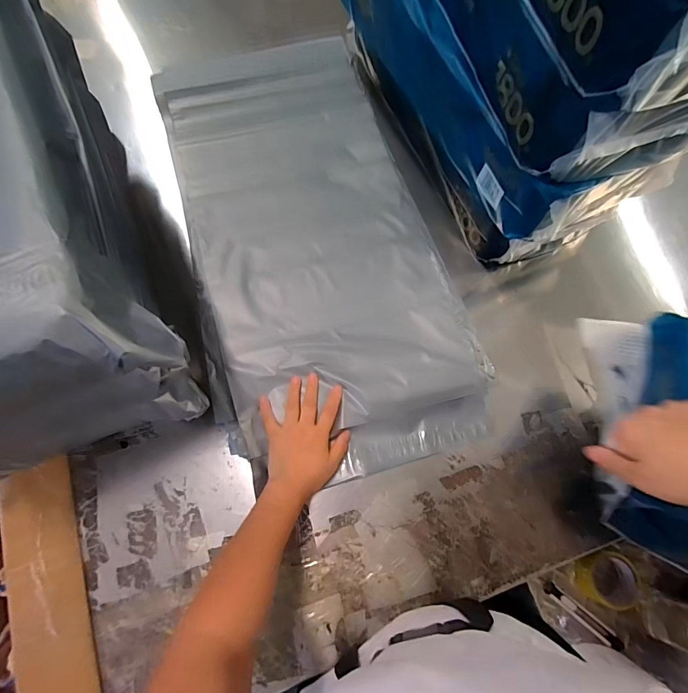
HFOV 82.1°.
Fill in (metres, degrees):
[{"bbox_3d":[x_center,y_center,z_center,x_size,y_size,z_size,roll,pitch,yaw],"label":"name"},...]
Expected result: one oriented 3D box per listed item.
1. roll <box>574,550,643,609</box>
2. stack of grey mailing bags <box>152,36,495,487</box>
[{"bbox_3d":[0.512,0.452,0.772,0.114,0.066,0.105,20,73,5],"label":"roll"},{"bbox_3d":[-0.062,-0.190,0.641,0.379,0.017,0.767,-17,75,-7],"label":"stack of grey mailing bags"}]

